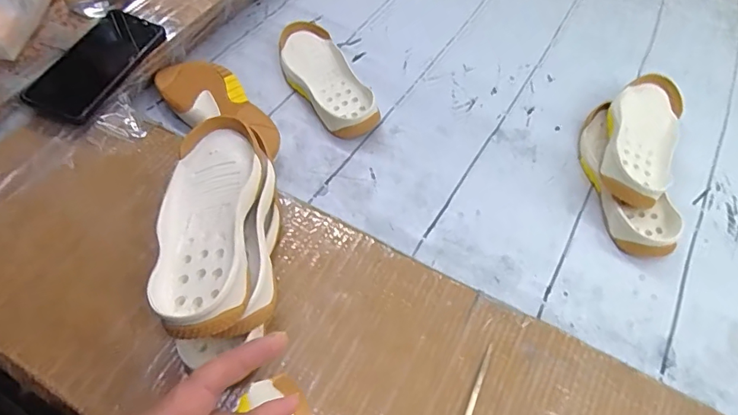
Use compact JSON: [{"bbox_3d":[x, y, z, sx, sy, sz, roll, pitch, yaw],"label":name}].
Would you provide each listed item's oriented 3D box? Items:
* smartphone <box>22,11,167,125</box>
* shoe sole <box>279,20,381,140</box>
[{"bbox_3d":[-0.322,-0.171,0.561,0.084,0.016,0.170,18,56,9],"label":"smartphone"},{"bbox_3d":[-0.063,-0.180,0.638,0.081,0.030,0.221,-20,60,-17],"label":"shoe sole"}]

